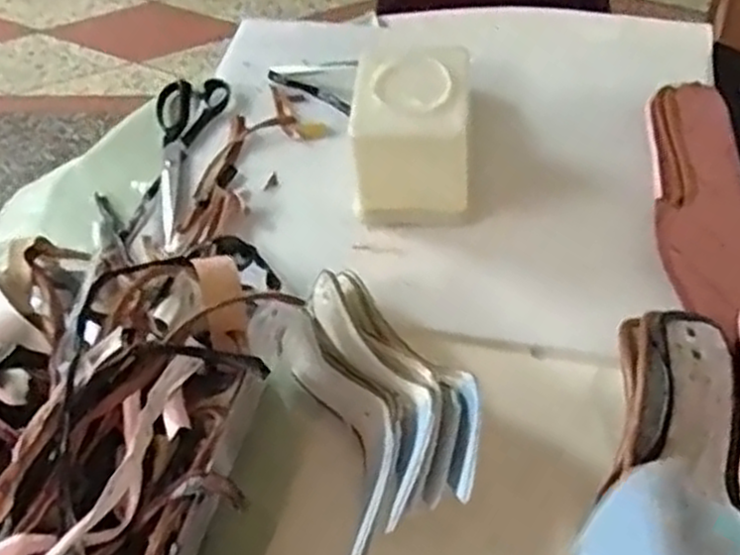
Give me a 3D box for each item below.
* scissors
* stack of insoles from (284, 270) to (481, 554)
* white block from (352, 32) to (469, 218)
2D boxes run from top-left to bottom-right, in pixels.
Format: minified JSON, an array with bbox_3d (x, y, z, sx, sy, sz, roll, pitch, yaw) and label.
[{"bbox_3d":[-0.207,-0.124,0.805,0.076,0.018,0.217,6,58,10],"label":"scissors"},{"bbox_3d":[0.004,0.092,0.597,0.133,0.059,0.229,-21,49,-13],"label":"stack of insoles"},{"bbox_3d":[0.038,-0.141,0.717,0.112,0.114,0.142,-3,57,5],"label":"white block"}]

